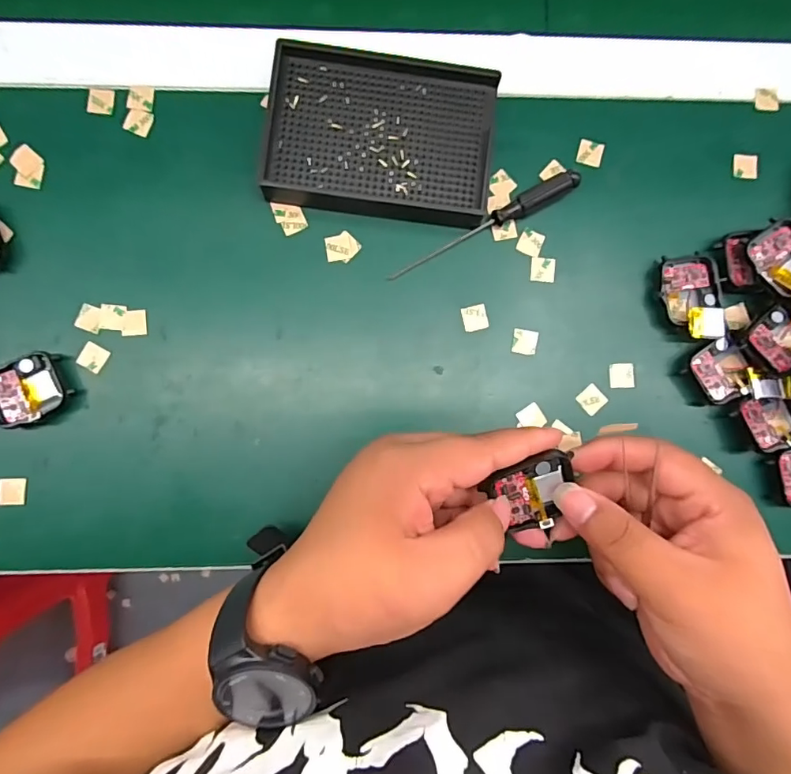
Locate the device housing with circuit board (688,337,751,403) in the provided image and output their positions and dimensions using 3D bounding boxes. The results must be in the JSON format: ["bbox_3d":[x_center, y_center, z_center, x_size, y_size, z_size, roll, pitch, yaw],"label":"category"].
[{"bbox_3d":[0.206,-0.011,0.312,0.033,0.014,0.038,-29,88,-5],"label":"device housing with circuit board"}]

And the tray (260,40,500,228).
[{"bbox_3d":[-0.008,-0.154,0.305,0.134,0.023,0.095,6,85,-3],"label":"tray"}]

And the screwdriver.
[{"bbox_3d":[0.056,-0.101,0.308,0.130,0.014,0.011,-29,88,-5],"label":"screwdriver"}]

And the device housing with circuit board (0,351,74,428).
[{"bbox_3d":[-0.218,0.002,0.294,0.041,0.013,0.038,-22,87,-5],"label":"device housing with circuit board"}]

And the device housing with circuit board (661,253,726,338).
[{"bbox_3d":[0.186,-0.056,0.310,0.037,0.019,0.052,-5,86,-4],"label":"device housing with circuit board"}]

